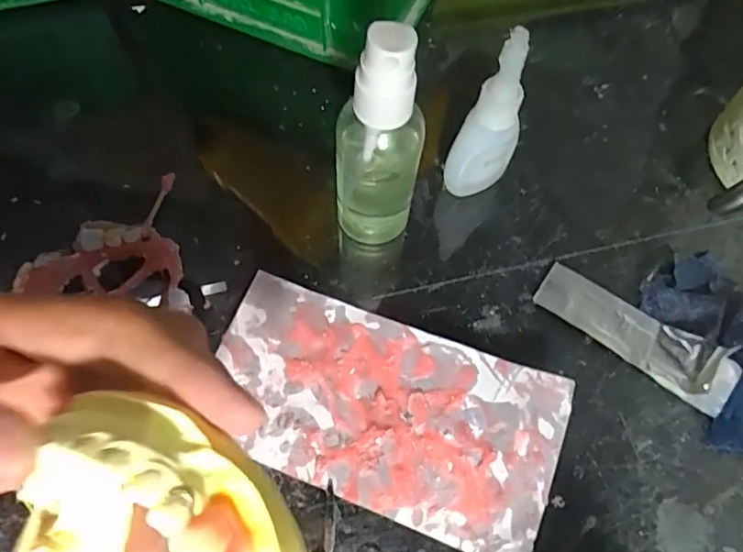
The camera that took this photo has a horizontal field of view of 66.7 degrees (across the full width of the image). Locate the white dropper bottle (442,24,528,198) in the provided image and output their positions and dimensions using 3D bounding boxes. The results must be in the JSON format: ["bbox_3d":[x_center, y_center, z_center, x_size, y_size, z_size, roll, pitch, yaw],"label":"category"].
[{"bbox_3d":[0.052,-0.070,0.247,0.029,0.090,0.021,6,57,0],"label":"white dropper bottle"}]

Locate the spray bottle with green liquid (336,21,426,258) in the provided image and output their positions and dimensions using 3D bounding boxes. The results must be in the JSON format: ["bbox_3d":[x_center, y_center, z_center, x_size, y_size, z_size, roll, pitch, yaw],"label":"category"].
[{"bbox_3d":[0.002,-0.049,0.222,0.033,0.109,0.027,7,66,1],"label":"spray bottle with green liquid"}]

